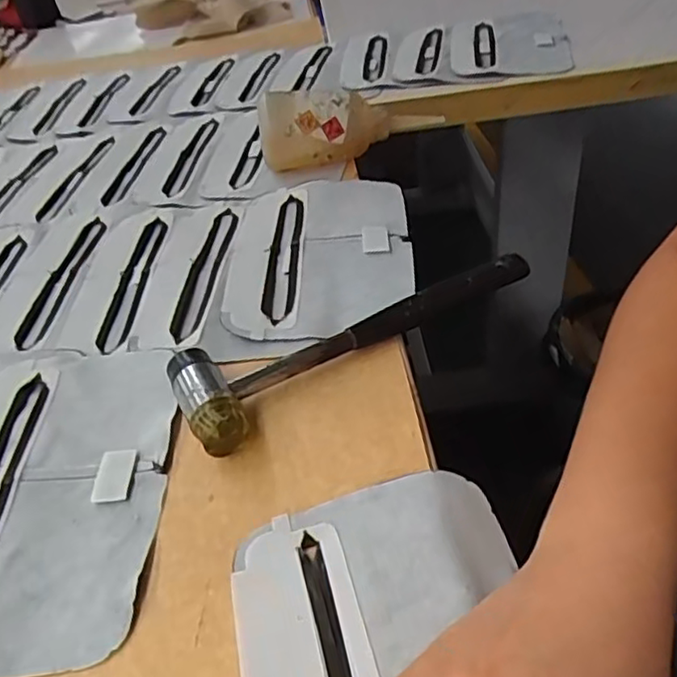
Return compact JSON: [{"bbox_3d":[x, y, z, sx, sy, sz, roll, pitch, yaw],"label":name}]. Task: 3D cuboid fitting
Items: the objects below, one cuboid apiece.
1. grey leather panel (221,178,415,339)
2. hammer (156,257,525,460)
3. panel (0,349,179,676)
[{"bbox_3d":[-0.014,-0.069,0.484,0.132,0.012,0.190,-5,42,2],"label":"grey leather panel"},{"bbox_3d":[0.008,-0.011,0.397,0.231,0.025,0.067,-28,45,-22],"label":"hammer"},{"bbox_3d":[-0.156,0.076,0.341,0.126,0.006,0.193,-8,41,-1],"label":"panel"}]

